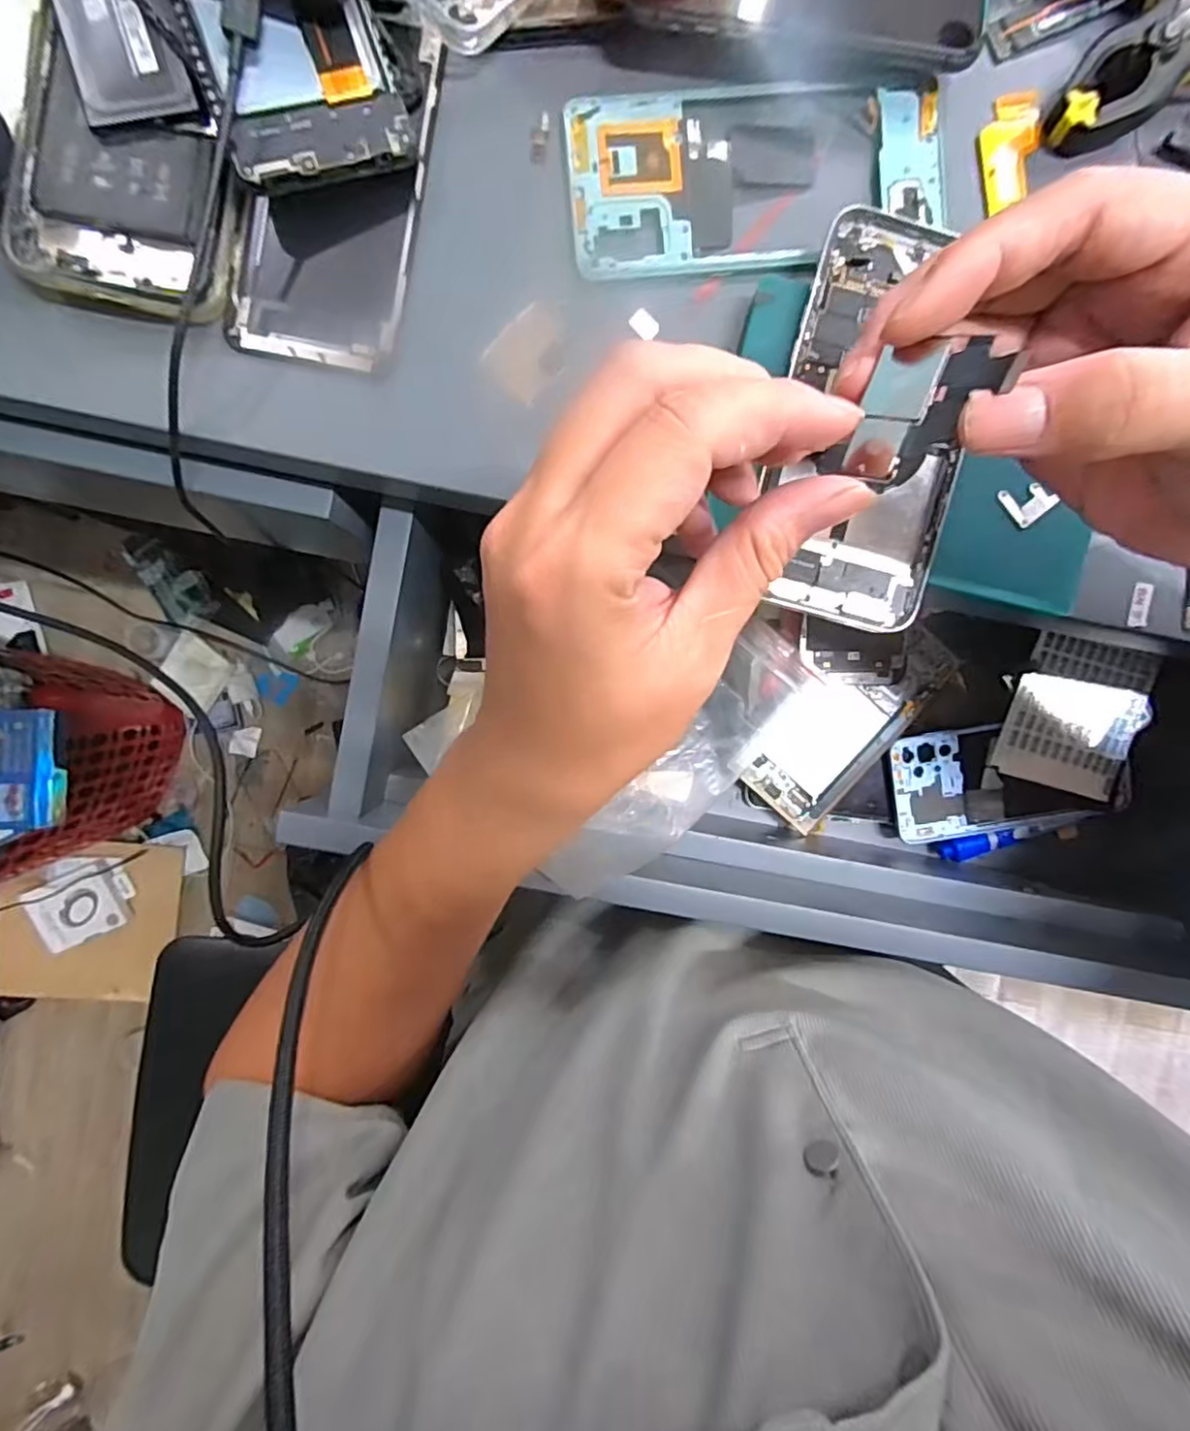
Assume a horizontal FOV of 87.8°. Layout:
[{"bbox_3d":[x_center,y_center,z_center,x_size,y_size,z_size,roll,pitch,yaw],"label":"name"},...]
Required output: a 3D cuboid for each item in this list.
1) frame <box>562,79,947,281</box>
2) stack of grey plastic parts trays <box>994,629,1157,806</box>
[{"bbox_3d":[0.070,-0.234,0.267,0.161,0.005,0.072,-6,93,-2],"label":"frame"},{"bbox_3d":[0.329,0.000,0.421,0.078,0.027,0.100,13,92,-2],"label":"stack of grey plastic parts trays"}]

